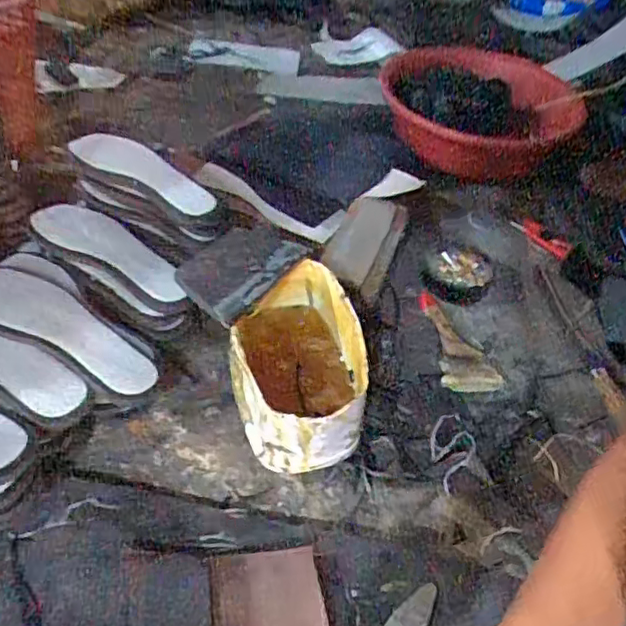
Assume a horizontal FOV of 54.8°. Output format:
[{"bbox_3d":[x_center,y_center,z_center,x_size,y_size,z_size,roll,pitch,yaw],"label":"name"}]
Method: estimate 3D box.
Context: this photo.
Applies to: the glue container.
[{"bbox_3d":[-0.023,0.057,0.631,0.127,0.128,0.198,4,48,-11],"label":"glue container"}]

